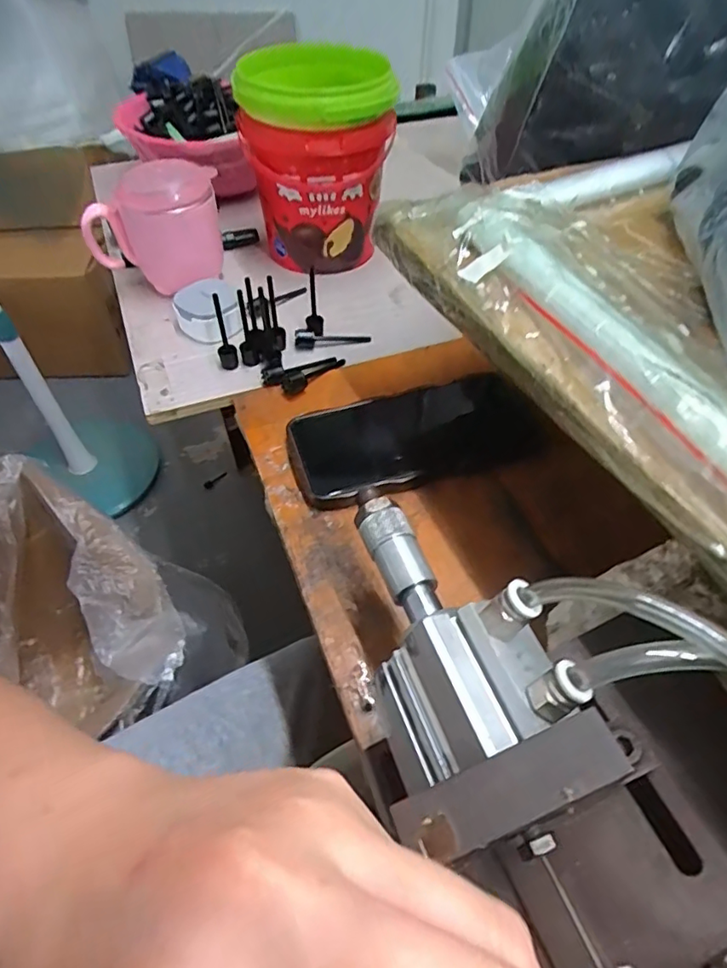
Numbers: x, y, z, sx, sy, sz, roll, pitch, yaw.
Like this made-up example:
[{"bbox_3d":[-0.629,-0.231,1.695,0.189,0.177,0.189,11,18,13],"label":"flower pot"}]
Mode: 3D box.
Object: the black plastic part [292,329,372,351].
[{"bbox_3d":[-0.026,-0.121,0.468,0.063,0.016,0.015,-4,51,-4],"label":"black plastic part"}]

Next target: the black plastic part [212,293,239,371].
[{"bbox_3d":[-0.108,-0.119,0.428,0.014,0.068,0.017,-12,52,-10],"label":"black plastic part"}]

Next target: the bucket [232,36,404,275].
[{"bbox_3d":[-0.042,-0.293,0.511,0.125,0.163,0.139,-4,51,-4],"label":"bucket"}]

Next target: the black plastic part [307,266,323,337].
[{"bbox_3d":[-0.040,-0.144,0.455,0.013,0.060,0.019,-4,51,-4],"label":"black plastic part"}]

